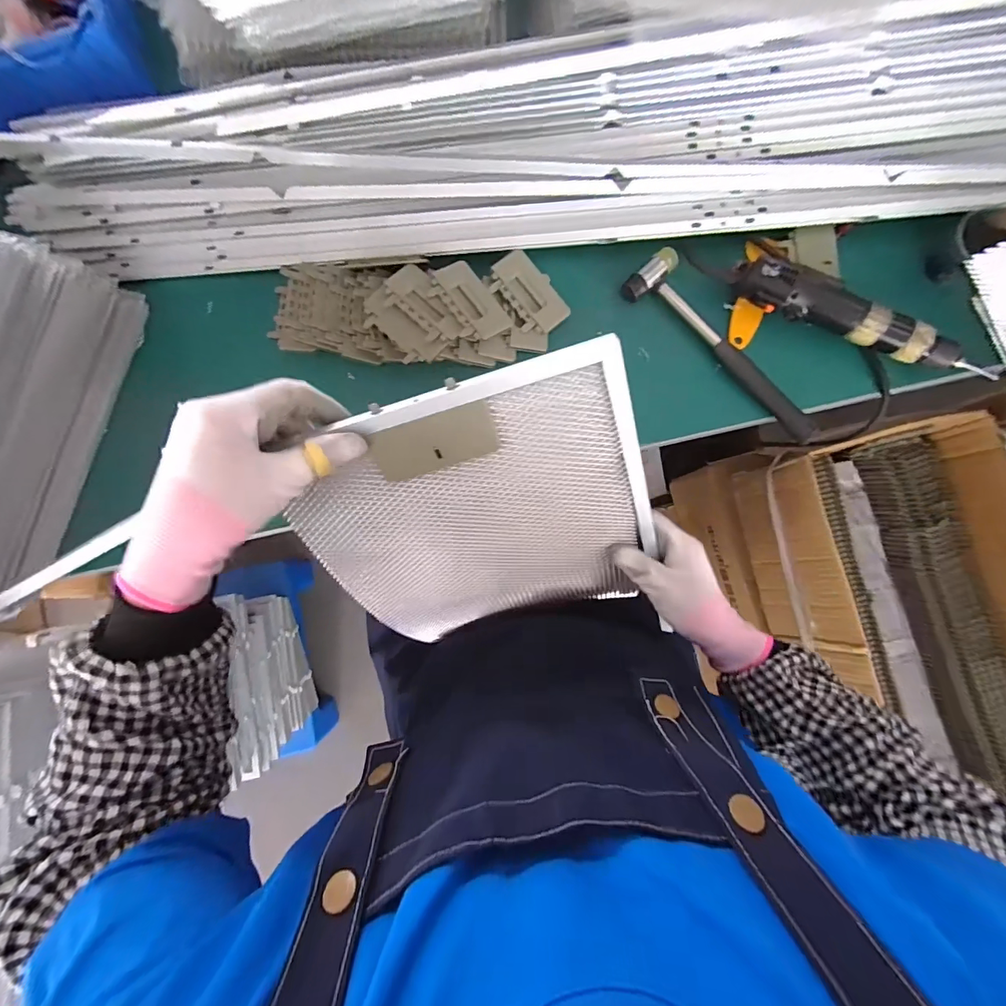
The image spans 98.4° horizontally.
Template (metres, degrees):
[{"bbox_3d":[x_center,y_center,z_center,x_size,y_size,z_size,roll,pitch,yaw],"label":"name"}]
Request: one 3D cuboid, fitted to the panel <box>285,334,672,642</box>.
[{"bbox_3d":[-0.013,0.021,0.373,0.259,0.274,0.038,-15,45,9],"label":"panel"}]

